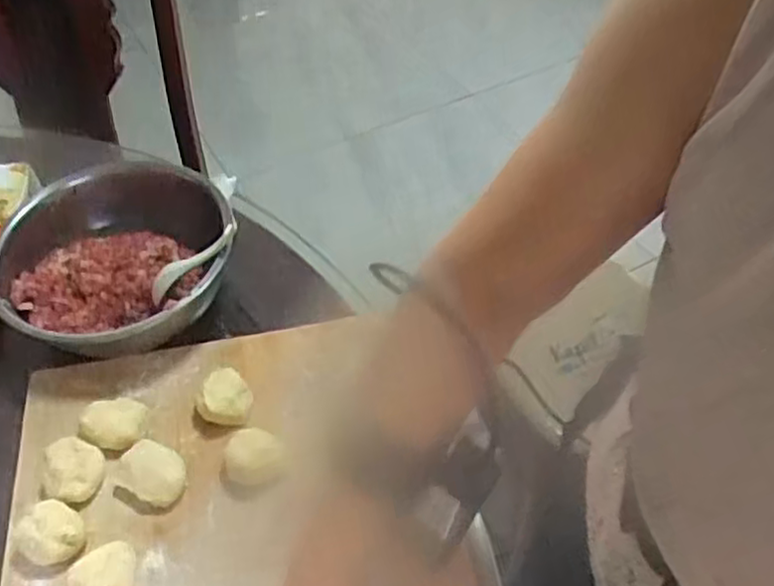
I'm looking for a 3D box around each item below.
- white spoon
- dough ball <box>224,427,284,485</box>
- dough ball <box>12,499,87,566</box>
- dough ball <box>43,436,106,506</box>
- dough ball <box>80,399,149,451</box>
[{"bbox_3d":[-0.186,-0.032,0.686,0.122,0.017,0.028,-32,46,23],"label":"white spoon"},{"bbox_3d":[-0.107,0.132,0.578,0.050,0.033,0.042,32,58,25],"label":"dough ball"},{"bbox_3d":[-0.258,0.182,0.548,0.048,0.030,0.045,-2,50,3],"label":"dough ball"},{"bbox_3d":[-0.253,0.142,0.578,0.046,0.034,0.047,-1,50,1],"label":"dough ball"},{"bbox_3d":[-0.227,0.109,0.604,0.050,0.034,0.035,-33,57,-24],"label":"dough ball"}]

